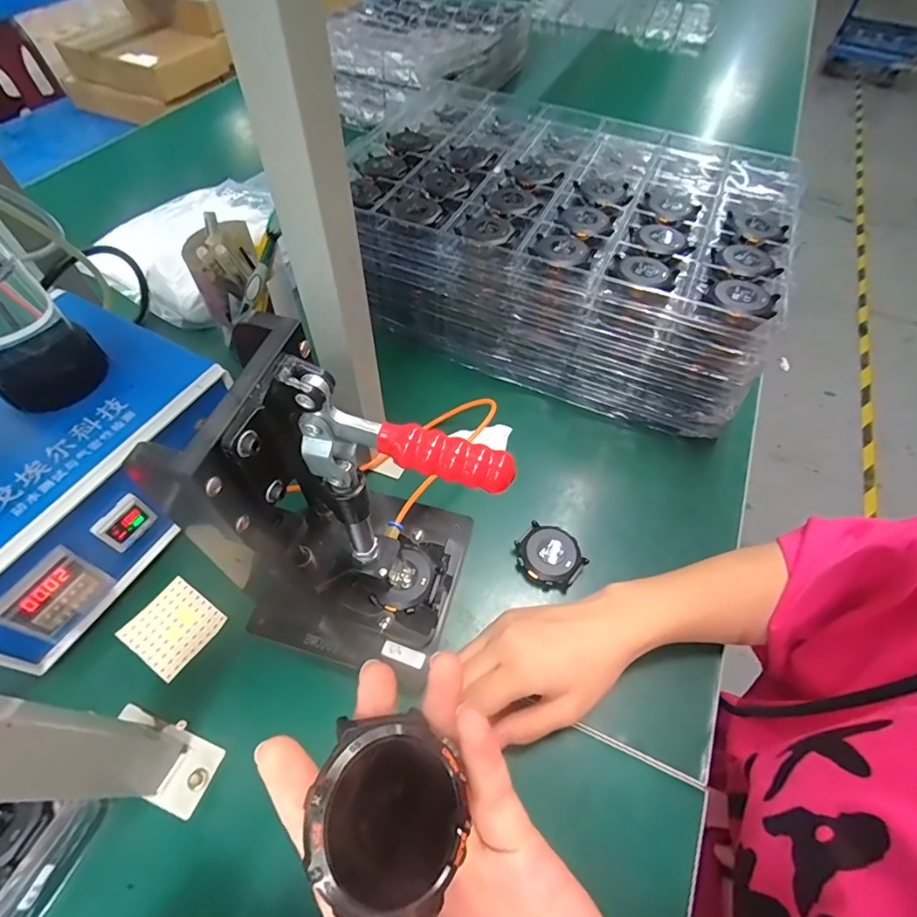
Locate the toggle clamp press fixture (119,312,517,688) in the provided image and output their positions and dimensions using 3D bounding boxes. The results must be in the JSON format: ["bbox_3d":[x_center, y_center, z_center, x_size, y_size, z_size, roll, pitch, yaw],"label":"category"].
[{"bbox_3d":[-0.054,0.041,0.277,0.136,0.221,0.113,23,58,13],"label":"toggle clamp press fixture"}]

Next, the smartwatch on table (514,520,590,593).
[{"bbox_3d":[0.074,0.080,0.400,0.053,0.015,0.047,38,63,21],"label":"smartwatch on table"}]

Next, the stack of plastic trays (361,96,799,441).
[{"bbox_3d":[0.109,-0.241,0.541,0.425,0.134,0.306,21,58,12],"label":"stack of plastic trays"}]

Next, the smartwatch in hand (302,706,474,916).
[{"bbox_3d":[-0.022,0.104,0.144,0.047,0.015,0.045,43,45,4],"label":"smartwatch in hand"}]

